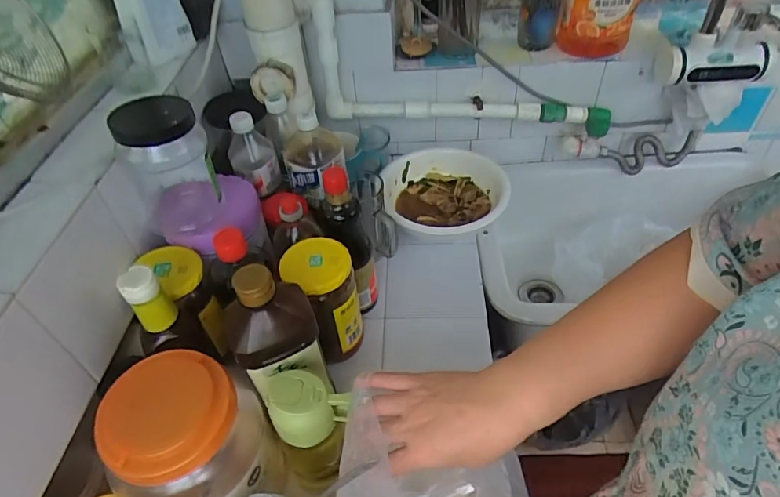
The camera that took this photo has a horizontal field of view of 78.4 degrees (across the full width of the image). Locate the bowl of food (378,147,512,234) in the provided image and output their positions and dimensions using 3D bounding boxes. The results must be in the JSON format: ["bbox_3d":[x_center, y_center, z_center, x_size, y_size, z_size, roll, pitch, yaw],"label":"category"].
[{"bbox_3d":[0.097,-0.094,0.819,0.205,0.062,0.219,-2,46,2],"label":"bowl of food"}]

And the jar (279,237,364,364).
[{"bbox_3d":[-0.081,0.067,0.608,0.078,0.154,0.073,-2,46,2],"label":"jar"}]

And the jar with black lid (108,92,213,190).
[{"bbox_3d":[-0.257,-0.099,0.562,0.090,0.144,0.084,-2,46,2],"label":"jar with black lid"}]

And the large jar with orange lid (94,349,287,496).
[{"bbox_3d":[-0.187,0.204,0.477,0.109,0.191,0.119,-2,46,2],"label":"large jar with orange lid"}]

